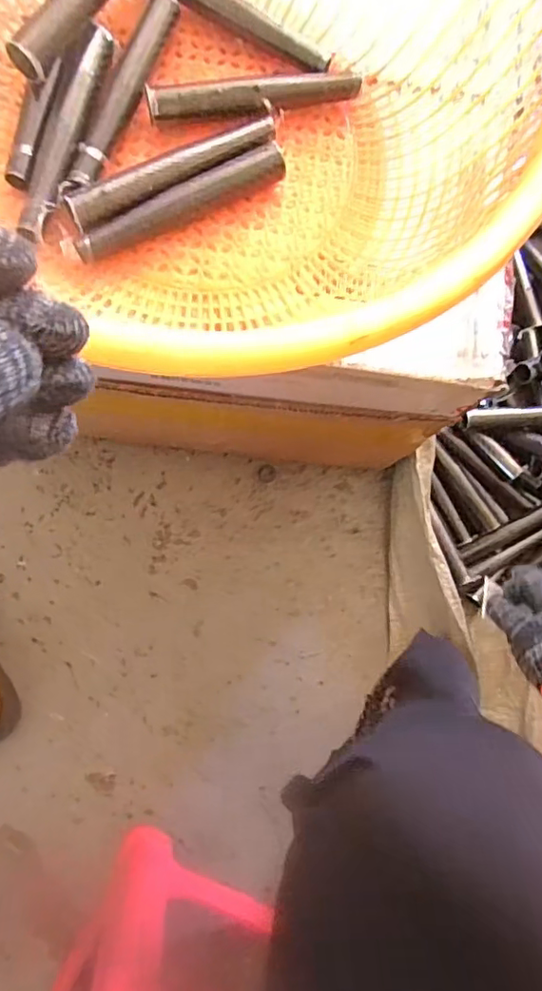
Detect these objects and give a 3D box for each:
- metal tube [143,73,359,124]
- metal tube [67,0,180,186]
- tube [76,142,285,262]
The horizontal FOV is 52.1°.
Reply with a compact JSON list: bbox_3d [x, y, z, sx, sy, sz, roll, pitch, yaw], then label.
[{"bbox_3d":[-0.009,-0.271,0.375,0.144,0.017,0.015,-10,85,-6],"label":"metal tube"},{"bbox_3d":[-0.099,-0.271,0.371,0.024,0.021,0.147,21,83,-3],"label":"metal tube"},{"bbox_3d":[-0.059,-0.193,0.367,0.145,0.023,0.024,-28,87,-7],"label":"tube"}]

